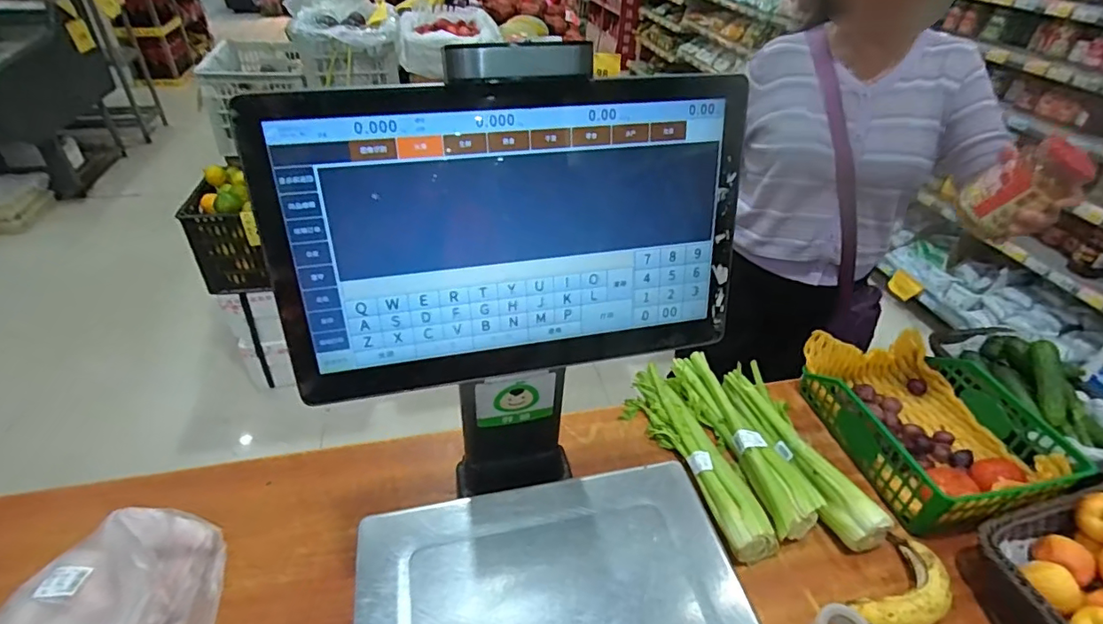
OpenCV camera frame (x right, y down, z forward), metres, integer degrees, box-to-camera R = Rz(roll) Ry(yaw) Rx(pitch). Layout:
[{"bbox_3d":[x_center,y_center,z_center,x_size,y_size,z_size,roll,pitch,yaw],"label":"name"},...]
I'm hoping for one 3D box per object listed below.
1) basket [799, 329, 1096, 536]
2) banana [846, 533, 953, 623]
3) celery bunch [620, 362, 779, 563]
[{"bbox_3d":[0.560,0.159,0.813,0.251,0.093,0.310,-6,39,-11],"label":"basket"},{"bbox_3d":[0.414,0.331,0.635,0.147,0.033,0.078,-28,47,-33],"label":"banana"},{"bbox_3d":[0.196,0.202,0.769,0.080,0.052,0.315,-12,40,-18],"label":"celery bunch"}]

